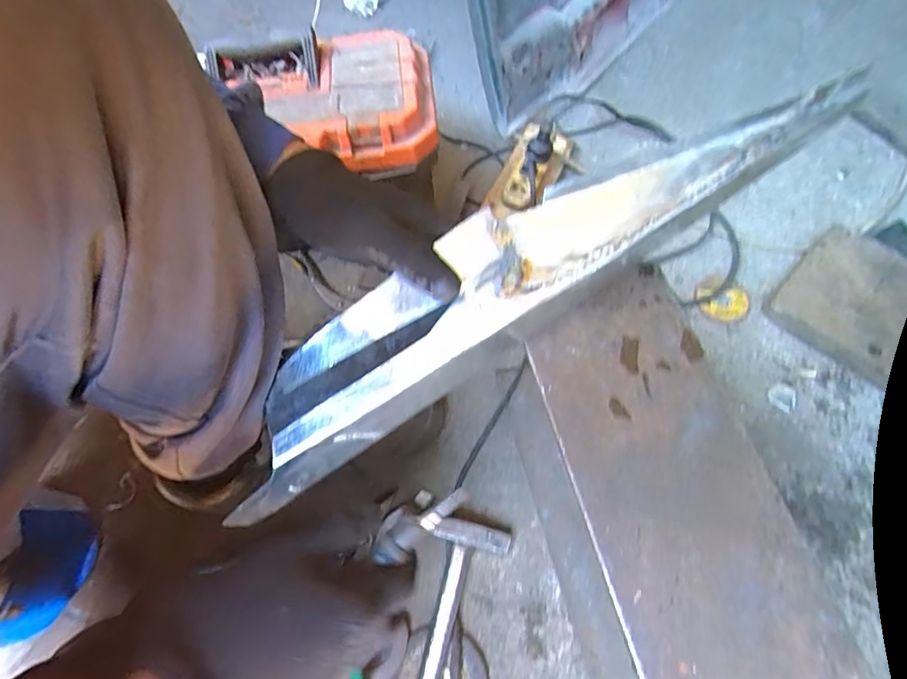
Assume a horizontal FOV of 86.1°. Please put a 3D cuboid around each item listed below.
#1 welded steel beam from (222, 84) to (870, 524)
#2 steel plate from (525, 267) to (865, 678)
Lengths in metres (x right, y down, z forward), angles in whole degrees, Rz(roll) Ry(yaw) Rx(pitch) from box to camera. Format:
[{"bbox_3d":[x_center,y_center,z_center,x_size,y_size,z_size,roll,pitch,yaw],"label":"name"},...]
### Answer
[{"bbox_3d":[0.051,-0.047,0.341,0.476,0.070,0.072,-33,67,-2],"label":"welded steel beam"},{"bbox_3d":[0.141,0.100,0.309,0.126,0.009,0.300,-13,64,-3],"label":"steel plate"}]

